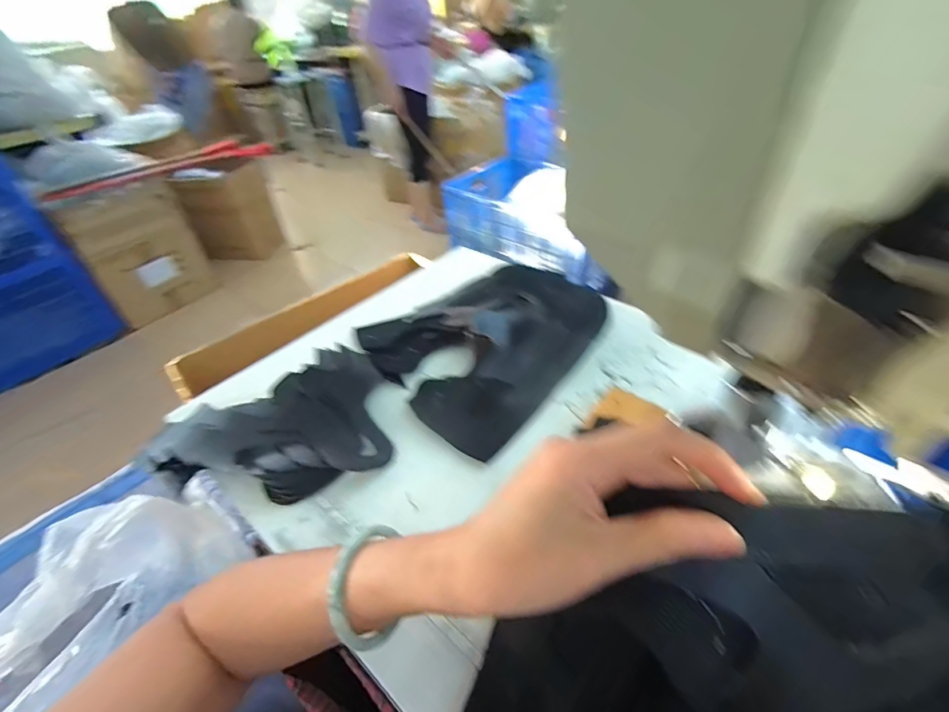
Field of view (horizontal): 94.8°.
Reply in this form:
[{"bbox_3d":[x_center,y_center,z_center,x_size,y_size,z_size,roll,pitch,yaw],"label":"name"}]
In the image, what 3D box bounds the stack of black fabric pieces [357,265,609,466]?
[{"bbox_3d":[0.005,-0.042,0.599,0.286,0.043,0.320,25,49,30],"label":"stack of black fabric pieces"}]

